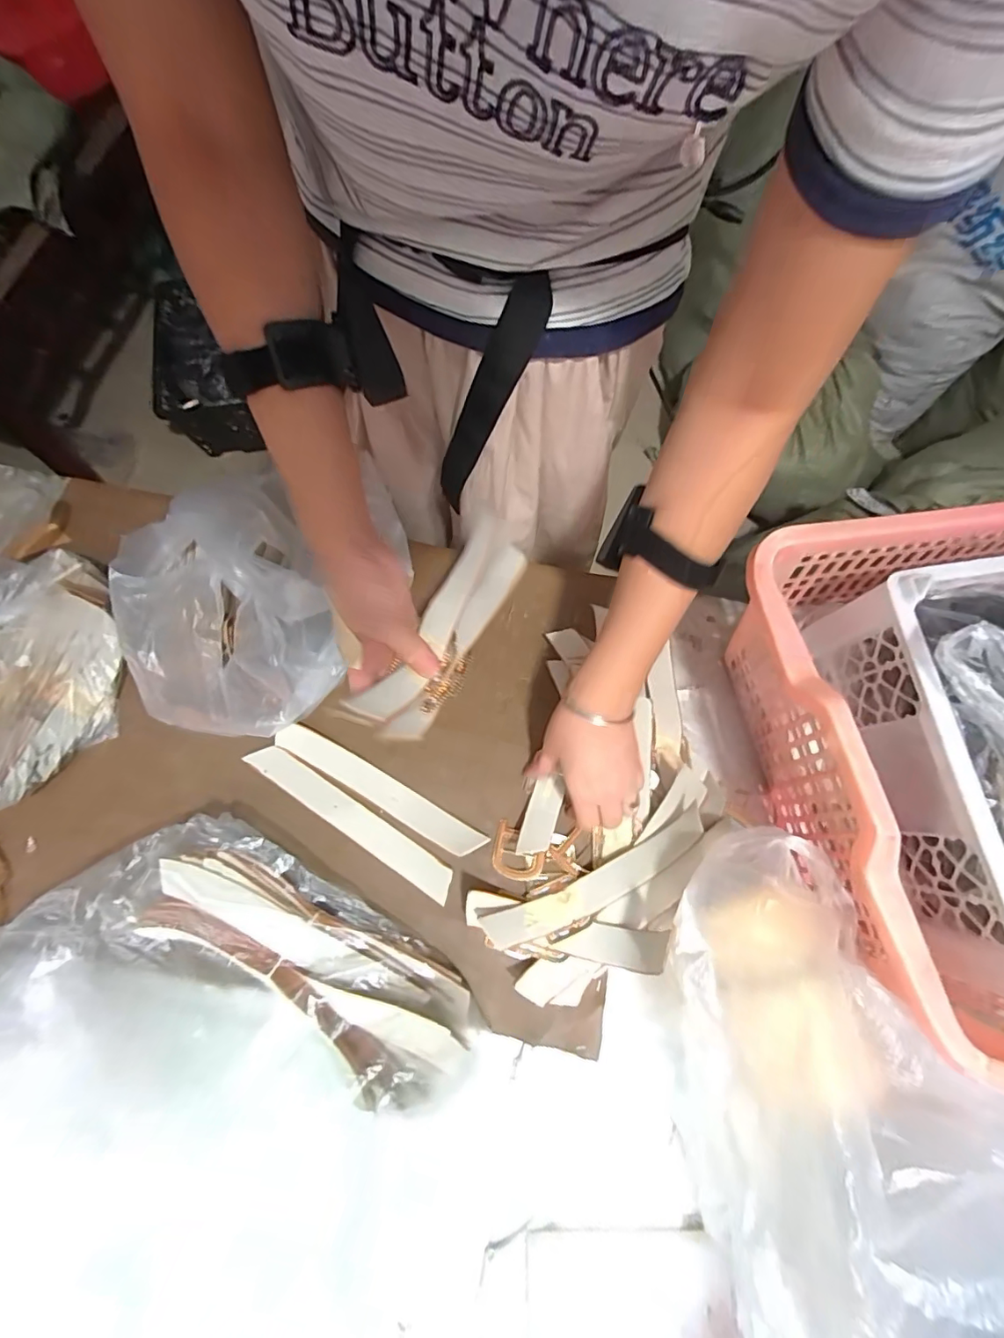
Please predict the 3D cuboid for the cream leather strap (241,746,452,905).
[{"bbox_3d":[-0.145,0.142,0.484,0.225,0.011,0.029,32,70,8],"label":"cream leather strap"}]

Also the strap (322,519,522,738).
[{"bbox_3d":[-0.045,-0.033,0.408,0.056,0.038,0.195,25,65,6],"label":"strap"}]

